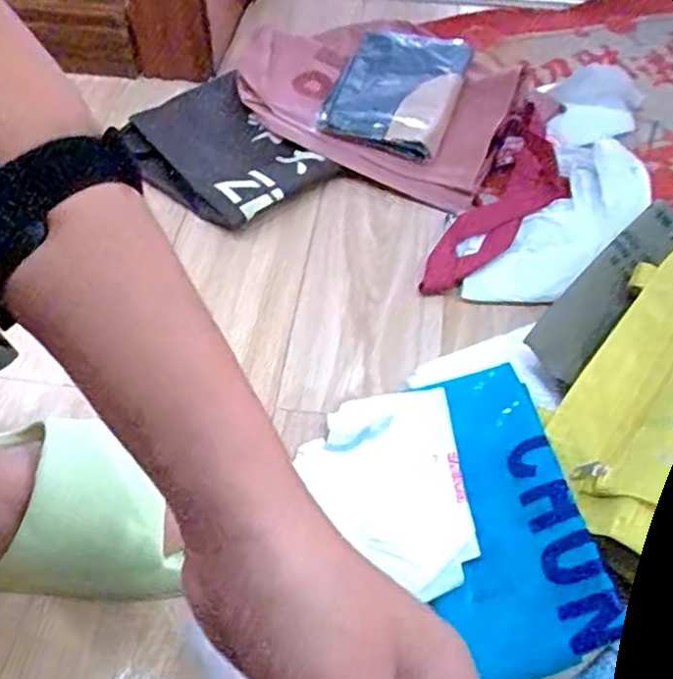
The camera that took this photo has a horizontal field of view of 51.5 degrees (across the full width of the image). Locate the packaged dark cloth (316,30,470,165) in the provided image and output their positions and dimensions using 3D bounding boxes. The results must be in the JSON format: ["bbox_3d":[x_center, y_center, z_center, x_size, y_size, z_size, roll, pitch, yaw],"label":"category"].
[{"bbox_3d":[0.064,-0.270,0.747,0.129,0.022,0.174,17,62,13],"label":"packaged dark cloth"}]

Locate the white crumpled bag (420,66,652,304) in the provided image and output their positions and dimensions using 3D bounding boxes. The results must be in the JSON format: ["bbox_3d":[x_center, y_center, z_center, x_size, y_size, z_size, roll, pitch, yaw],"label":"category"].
[{"bbox_3d":[0.221,-0.160,0.672,0.151,0.032,0.356,22,55,16],"label":"white crumpled bag"}]

